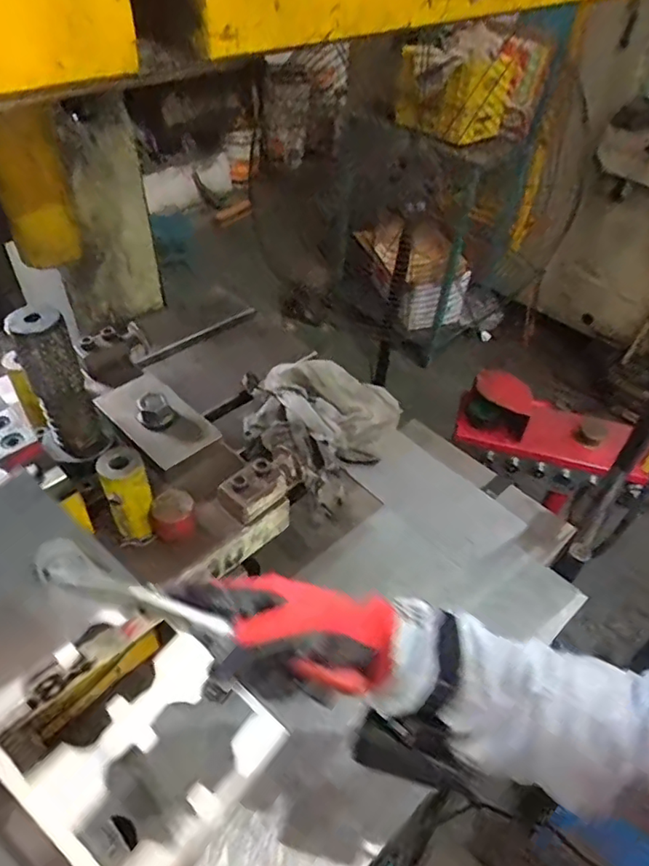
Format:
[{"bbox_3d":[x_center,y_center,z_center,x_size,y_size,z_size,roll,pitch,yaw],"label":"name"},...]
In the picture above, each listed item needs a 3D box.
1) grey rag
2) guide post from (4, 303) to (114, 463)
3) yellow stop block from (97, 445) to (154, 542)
[{"bbox_3d":[-0.012,-0.023,0.830,0.216,0.067,0.231,30,51,24],"label":"grey rag"},{"bbox_3d":[-0.248,-0.037,0.533,0.057,0.161,0.043,-20,50,-22],"label":"guide post"},{"bbox_3d":[-0.185,0.062,0.538,0.040,0.096,0.043,-16,48,-19],"label":"yellow stop block"}]

